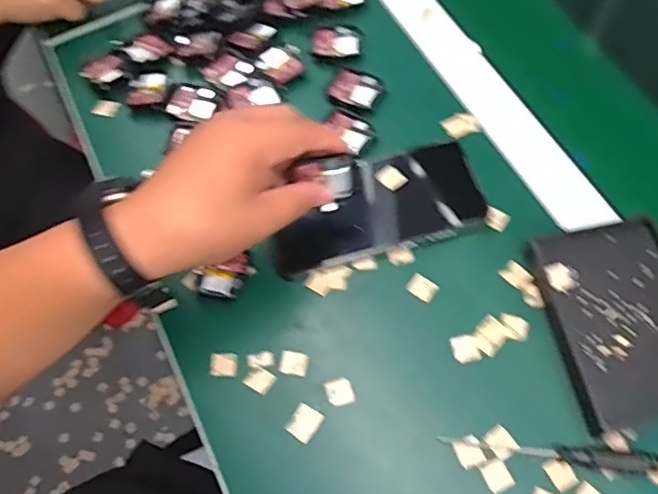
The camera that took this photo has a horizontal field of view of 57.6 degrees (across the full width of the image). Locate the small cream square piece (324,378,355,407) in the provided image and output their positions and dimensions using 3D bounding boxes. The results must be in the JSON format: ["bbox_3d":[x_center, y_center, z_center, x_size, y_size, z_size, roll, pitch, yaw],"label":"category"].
[{"bbox_3d":[0.007,0.098,0.405,0.017,0.004,0.018,-16,66,-6],"label":"small cream square piece"}]

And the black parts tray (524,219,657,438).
[{"bbox_3d":[0.200,0.051,0.405,0.091,0.021,0.134,-10,65,-3],"label":"black parts tray"}]

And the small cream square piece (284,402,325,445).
[{"bbox_3d":[-0.017,0.117,0.400,0.019,0.004,0.022,32,70,15],"label":"small cream square piece"}]

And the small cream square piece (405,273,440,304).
[{"bbox_3d":[0.068,0.029,0.436,0.021,0.004,0.016,34,70,16],"label":"small cream square piece"}]

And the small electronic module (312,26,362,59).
[{"bbox_3d":[0.007,-0.182,0.535,0.043,0.007,0.030,2,65,3],"label":"small electronic module"}]

